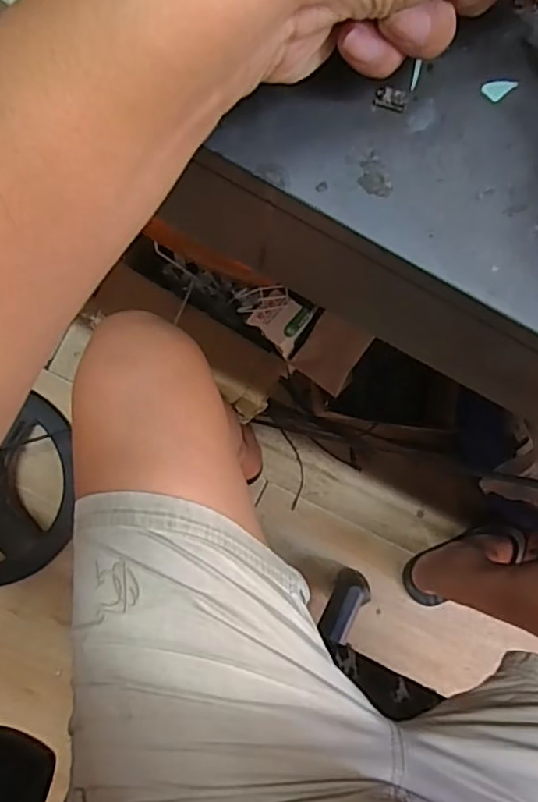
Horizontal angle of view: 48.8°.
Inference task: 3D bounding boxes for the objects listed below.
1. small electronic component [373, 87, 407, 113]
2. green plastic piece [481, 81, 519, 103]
[{"bbox_3d":[0.044,-0.110,0.215,0.012,0.004,0.007,8,88,-3],"label":"small electronic component"},{"bbox_3d":[0.085,-0.116,0.218,0.012,0.004,0.008,-36,91,-3],"label":"green plastic piece"}]

